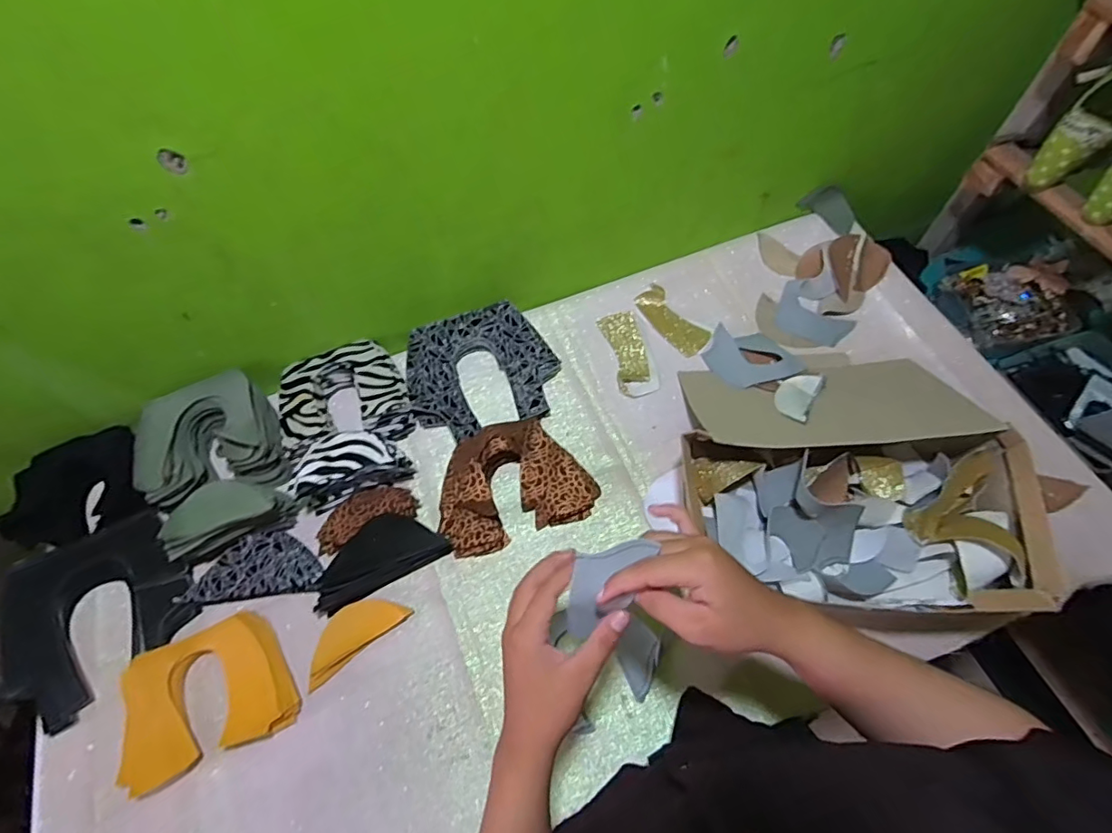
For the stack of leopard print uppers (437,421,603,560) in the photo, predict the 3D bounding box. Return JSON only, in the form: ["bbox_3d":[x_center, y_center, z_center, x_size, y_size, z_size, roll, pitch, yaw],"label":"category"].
[{"bbox_3d":[-0.053,0.077,0.652,0.178,0.044,0.135,-18,62,-9],"label":"stack of leopard print uppers"}]

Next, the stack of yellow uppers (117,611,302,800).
[{"bbox_3d":[-0.358,0.285,0.550,0.160,0.032,0.122,-22,63,-11],"label":"stack of yellow uppers"}]

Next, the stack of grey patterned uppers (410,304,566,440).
[{"bbox_3d":[-0.099,-0.061,0.728,0.191,0.038,0.179,-14,62,-7],"label":"stack of grey patterned uppers"}]

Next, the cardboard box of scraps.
[{"bbox_3d":[0.320,0.057,0.613,0.325,0.108,0.309,0,61,1],"label":"cardboard box of scraps"}]

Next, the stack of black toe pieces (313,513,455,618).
[{"bbox_3d":[-0.201,0.154,0.608,0.146,0.025,0.071,-26,64,-13],"label":"stack of black toe pieces"}]

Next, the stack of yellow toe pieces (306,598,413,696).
[{"bbox_3d":[-0.221,0.233,0.585,0.118,0.009,0.051,-34,66,-16],"label":"stack of yellow toe pieces"}]

